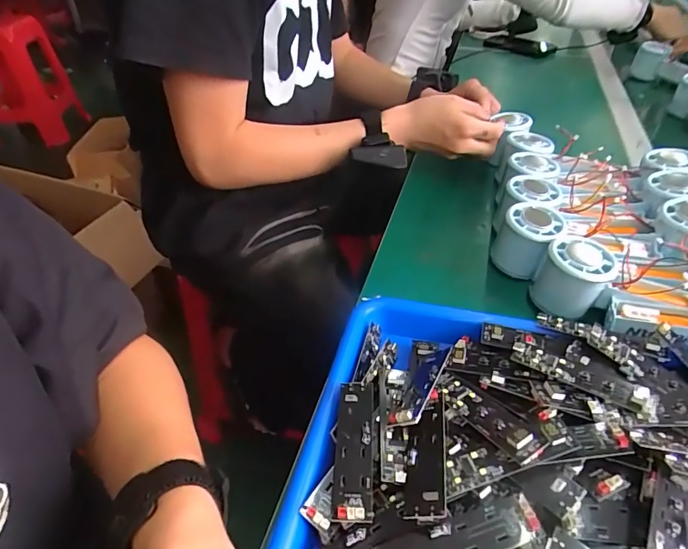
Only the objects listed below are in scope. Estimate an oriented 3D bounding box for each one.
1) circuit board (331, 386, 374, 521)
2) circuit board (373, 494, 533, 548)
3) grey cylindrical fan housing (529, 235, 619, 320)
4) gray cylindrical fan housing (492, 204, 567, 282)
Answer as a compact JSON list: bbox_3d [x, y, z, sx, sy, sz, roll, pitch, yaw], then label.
[{"bbox_3d":[0.007,0.112,0.291,0.024,0.011,0.092,2,42,2],"label":"circuit board"},{"bbox_3d":[0.060,0.146,0.242,0.085,0.009,0.025,-11,43,-12],"label":"circuit board"},{"bbox_3d":[0.206,0.004,0.403,0.055,0.063,0.056,0,42,0],"label":"grey cylindrical fan housing"},{"bbox_3d":[0.184,-0.033,0.448,0.056,0.062,0.053,0,42,0],"label":"gray cylindrical fan housing"}]

